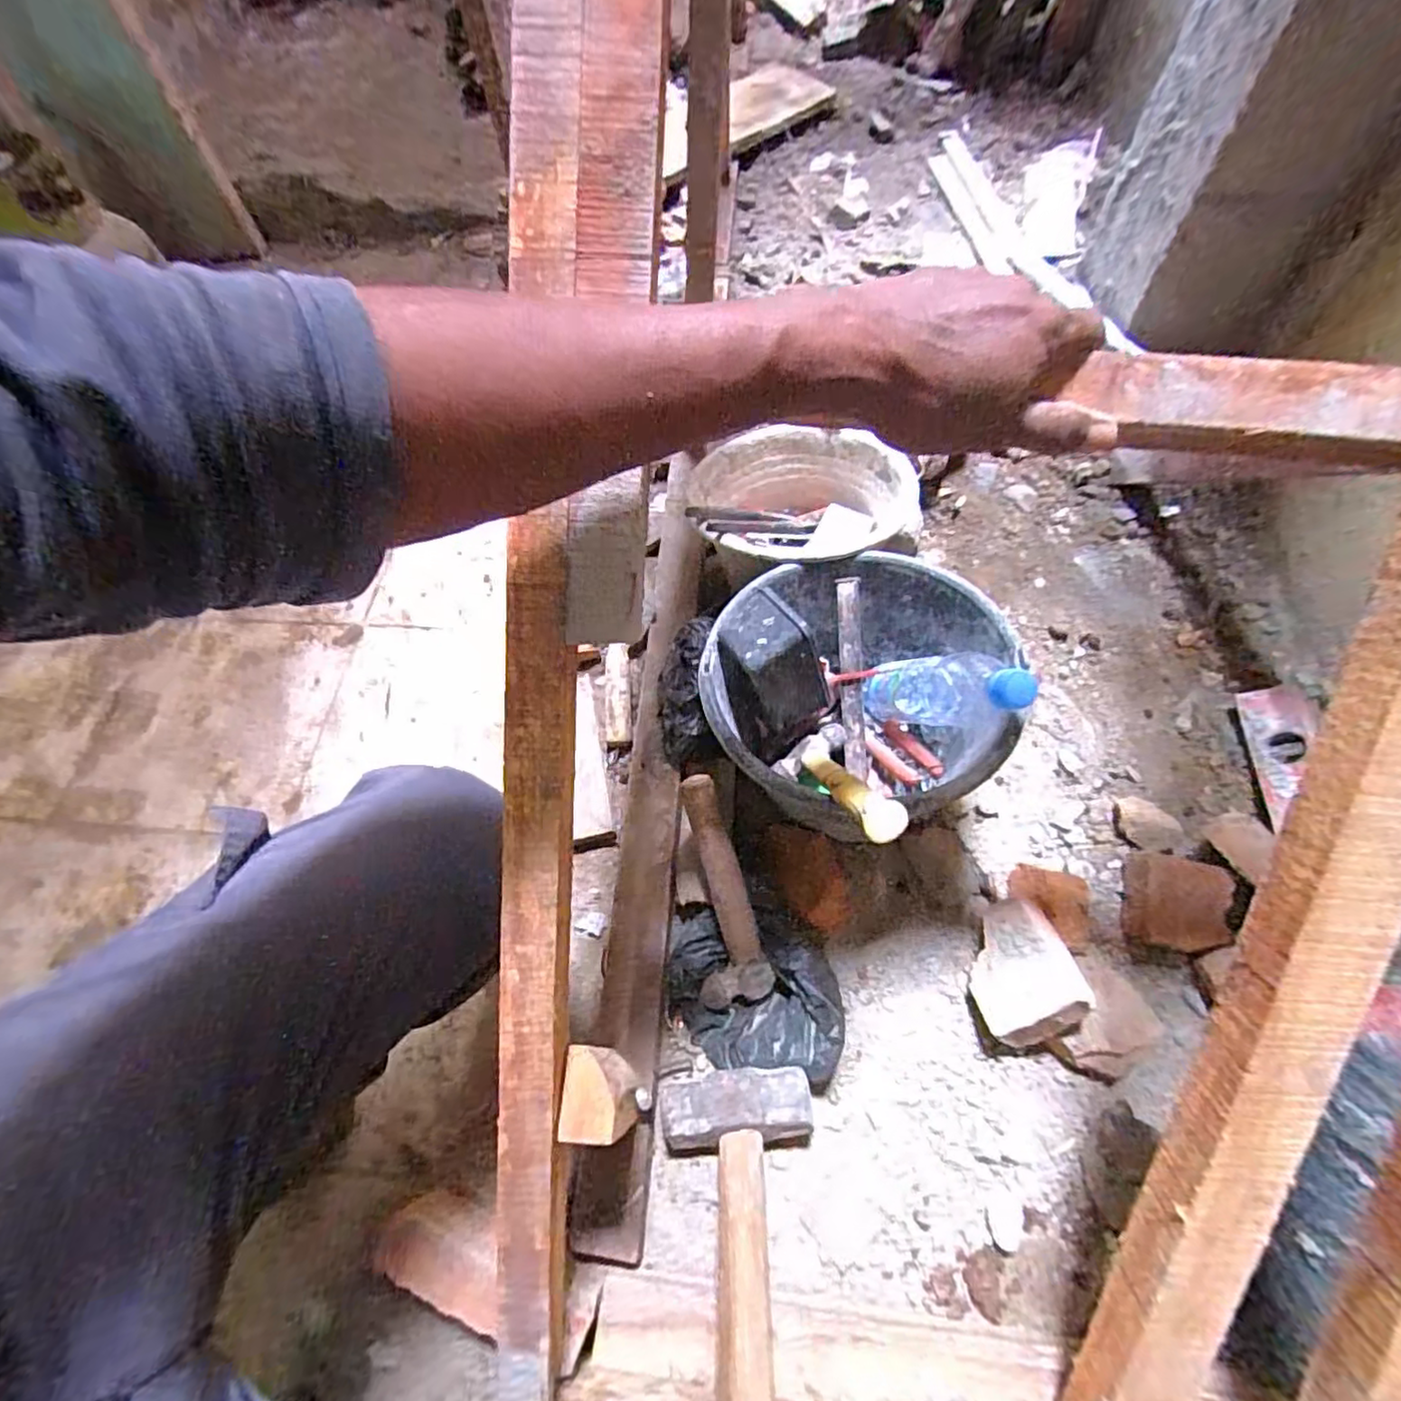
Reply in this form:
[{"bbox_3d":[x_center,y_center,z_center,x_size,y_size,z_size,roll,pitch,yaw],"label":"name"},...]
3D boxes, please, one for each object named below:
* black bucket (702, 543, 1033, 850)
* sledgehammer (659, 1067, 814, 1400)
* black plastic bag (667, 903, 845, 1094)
[{"bbox_3d":[0.144,-0.012,0.622,0.261,0.164,0.244,-1,63,3],"label":"black bucket"},{"bbox_3d":[0.035,0.409,0.486,0.127,0.051,0.219,-5,37,1],"label":"sledgehammer"},{"bbox_3d":[0.049,0.278,0.605,0.166,0.054,0.133,10,64,8],"label":"black plastic bag"}]

